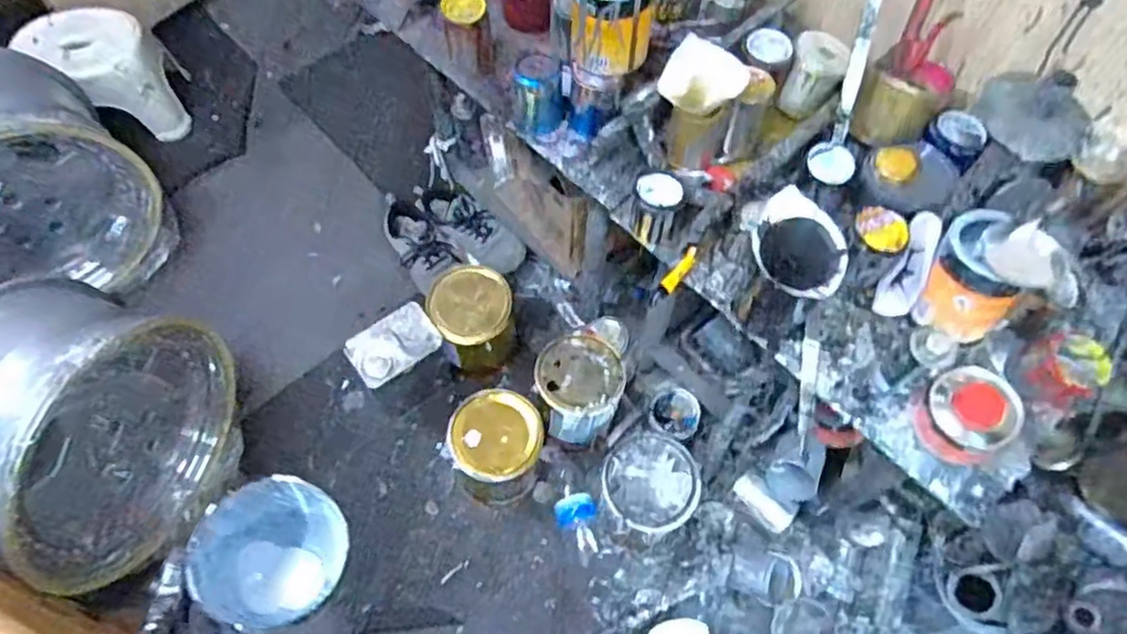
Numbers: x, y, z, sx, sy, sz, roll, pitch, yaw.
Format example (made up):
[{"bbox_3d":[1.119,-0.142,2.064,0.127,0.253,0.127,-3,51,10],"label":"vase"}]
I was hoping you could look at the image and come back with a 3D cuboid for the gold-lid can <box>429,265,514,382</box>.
[{"bbox_3d":[-0.175,0.001,1.355,0.152,0.189,0.152,-17,65,-9],"label":"gold-lid can"}]

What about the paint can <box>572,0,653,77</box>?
[{"bbox_3d":[0.067,-0.410,0.909,0.102,0.131,0.112,0,63,-1],"label":"paint can"}]

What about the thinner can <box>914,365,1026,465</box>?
[{"bbox_3d":[0.472,0.114,0.814,0.094,0.072,0.099,0,63,-1],"label":"thinner can"}]

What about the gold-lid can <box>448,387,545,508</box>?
[{"bbox_3d":[-0.119,0.241,1.260,0.146,0.209,0.155,0,63,-1],"label":"gold-lid can"}]

